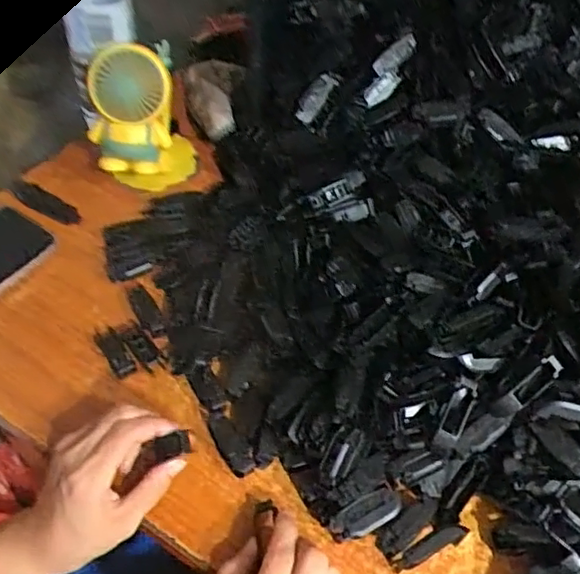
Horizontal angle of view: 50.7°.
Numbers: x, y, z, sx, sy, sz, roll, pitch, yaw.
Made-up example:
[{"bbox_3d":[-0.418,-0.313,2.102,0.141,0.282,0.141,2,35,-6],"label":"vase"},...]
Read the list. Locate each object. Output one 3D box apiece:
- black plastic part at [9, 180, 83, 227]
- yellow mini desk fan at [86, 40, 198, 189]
[{"bbox_3d":[-0.236,-0.081,0.589,0.079,0.013,0.021,27,54,16],"label":"black plastic part"},{"bbox_3d":[-0.135,-0.150,0.564,0.085,0.150,0.083,-4,52,-7],"label":"yellow mini desk fan"}]

